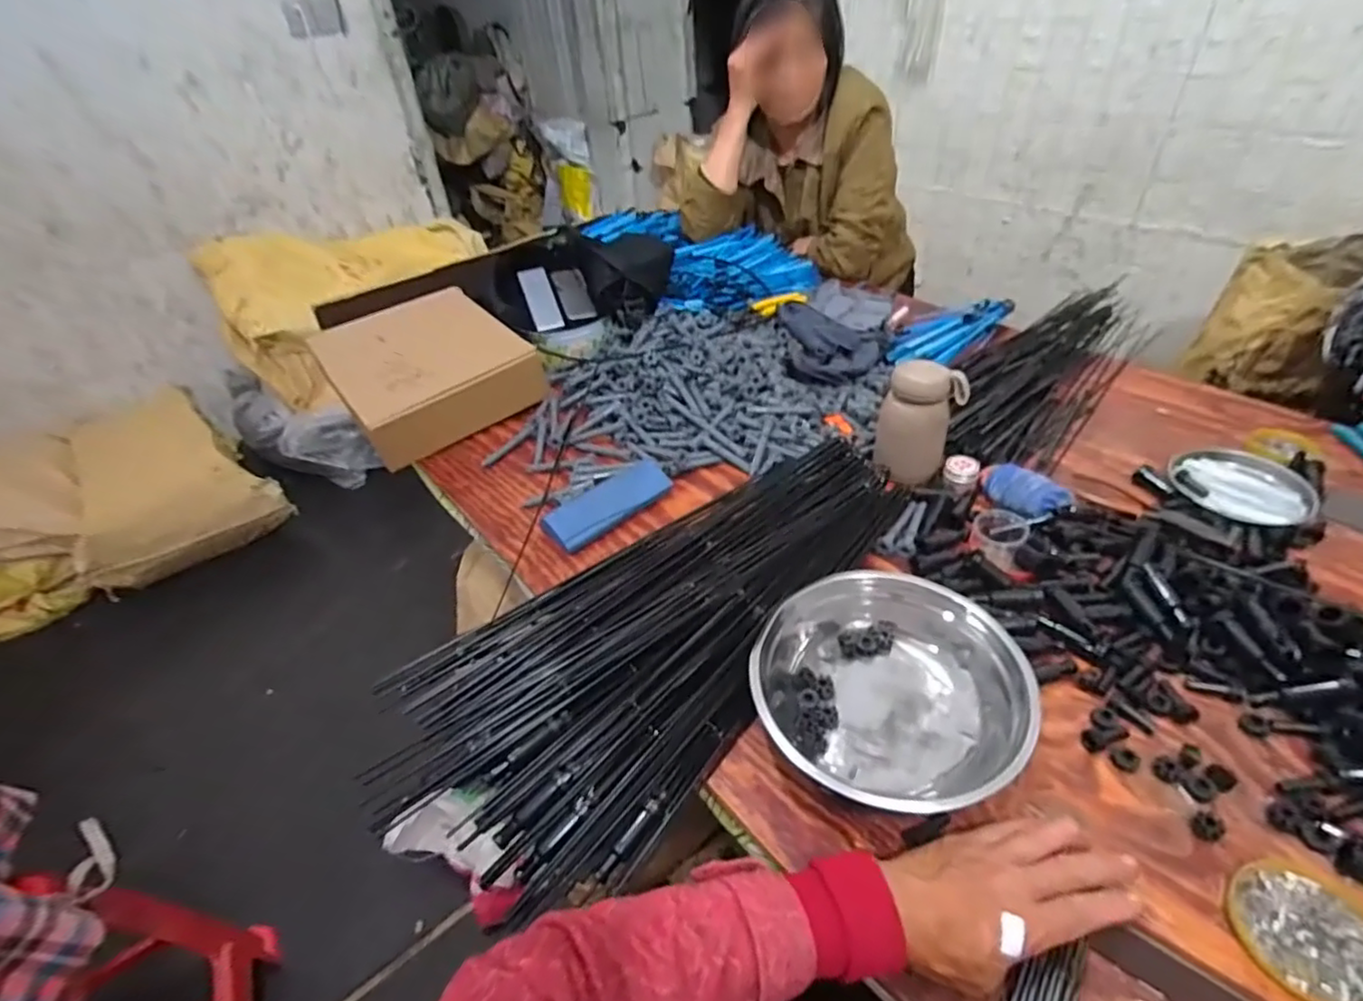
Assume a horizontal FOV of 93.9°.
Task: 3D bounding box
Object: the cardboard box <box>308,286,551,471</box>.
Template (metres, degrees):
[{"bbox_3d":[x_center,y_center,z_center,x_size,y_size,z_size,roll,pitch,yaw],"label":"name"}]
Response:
[{"bbox_3d":[-0.409,-0.212,1.018,0.262,0.098,0.346,-28,45,-24],"label":"cardboard box"}]

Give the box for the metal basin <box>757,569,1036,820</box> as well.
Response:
[{"bbox_3d":[0.168,0.151,0.542,0.206,0.075,0.197,-3,40,3],"label":"metal basin"}]

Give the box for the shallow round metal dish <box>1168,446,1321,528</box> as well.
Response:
[{"bbox_3d":[0.644,-0.018,0.734,0.135,0.011,0.136,-3,40,3],"label":"shallow round metal dish"}]

